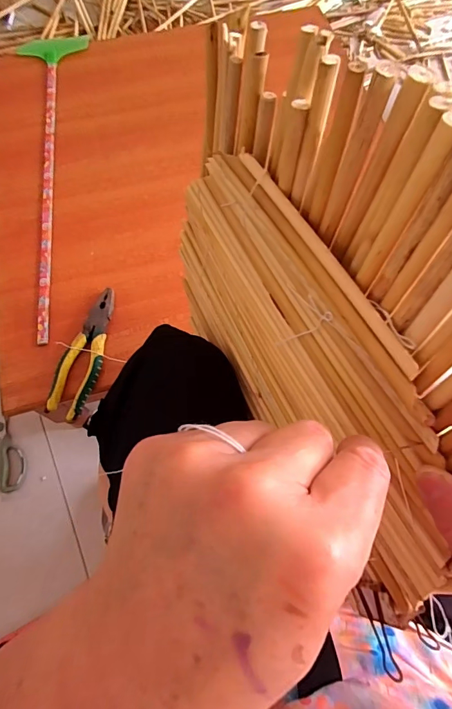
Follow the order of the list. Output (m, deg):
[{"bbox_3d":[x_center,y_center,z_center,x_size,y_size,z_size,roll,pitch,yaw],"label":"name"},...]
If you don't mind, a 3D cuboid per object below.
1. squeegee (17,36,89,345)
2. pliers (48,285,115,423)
[{"bbox_3d":[-0.301,-0.312,0.672,0.107,0.014,0.628,-5,69,-1],"label":"squeegee"},{"bbox_3d":[-0.193,-0.006,0.560,0.051,0.015,0.190,10,69,2],"label":"pliers"}]

